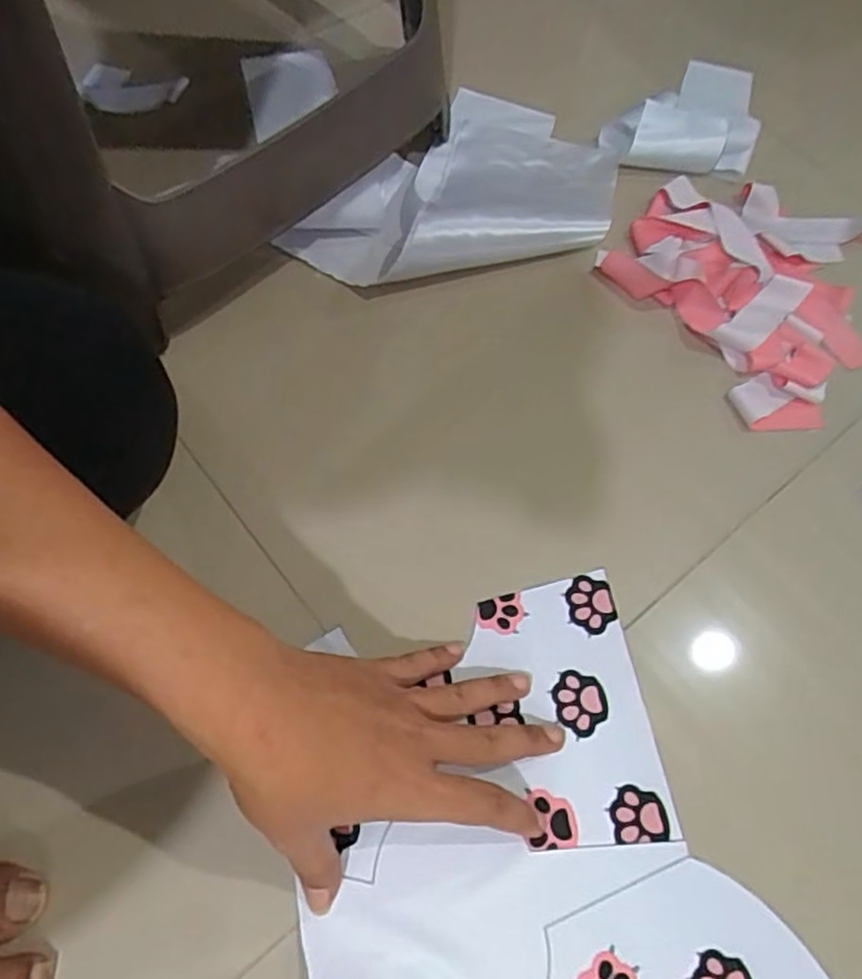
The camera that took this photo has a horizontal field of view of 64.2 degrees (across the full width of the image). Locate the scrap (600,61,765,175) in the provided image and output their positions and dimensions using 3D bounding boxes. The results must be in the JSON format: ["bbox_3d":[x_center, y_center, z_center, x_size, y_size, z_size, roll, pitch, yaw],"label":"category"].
[{"bbox_3d":[0.236,-0.345,0.622,0.124,0.016,0.156,23,66,7],"label":"scrap"}]

